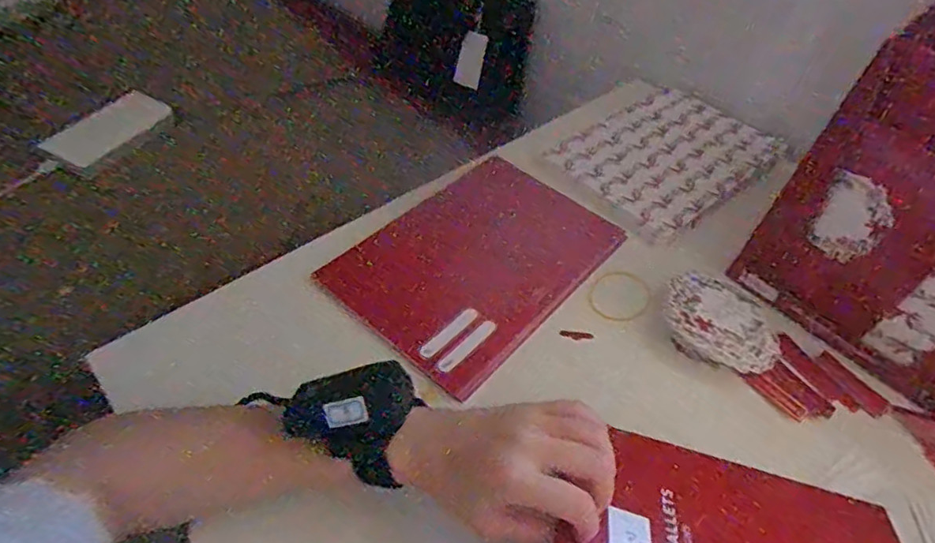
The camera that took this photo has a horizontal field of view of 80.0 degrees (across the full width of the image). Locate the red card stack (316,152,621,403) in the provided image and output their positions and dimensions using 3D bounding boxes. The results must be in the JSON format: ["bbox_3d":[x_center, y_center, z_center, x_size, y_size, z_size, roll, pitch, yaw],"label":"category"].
[{"bbox_3d":[0.013,-0.012,0.513,0.166,0.006,0.241,41,59,15],"label":"red card stack"}]

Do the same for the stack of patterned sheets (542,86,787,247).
[{"bbox_3d":[0.238,-0.137,0.651,0.260,0.011,0.173,-29,57,-31],"label":"stack of patterned sheets"}]

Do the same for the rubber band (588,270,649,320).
[{"bbox_3d":[0.140,0.022,0.511,0.050,0.004,0.064,32,50,20],"label":"rubber band"}]

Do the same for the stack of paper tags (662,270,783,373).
[{"bbox_3d":[0.215,0.046,0.474,0.094,0.029,0.082,18,47,8],"label":"stack of paper tags"}]

